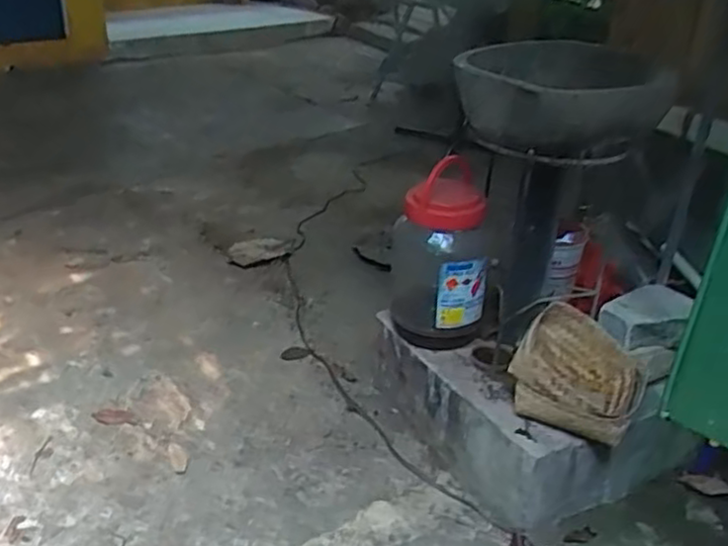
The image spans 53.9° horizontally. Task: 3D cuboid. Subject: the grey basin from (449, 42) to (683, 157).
[{"bbox_3d":[0.378,-0.348,1.427,0.359,0.157,0.378,3,28,-1],"label":"grey basin"}]

